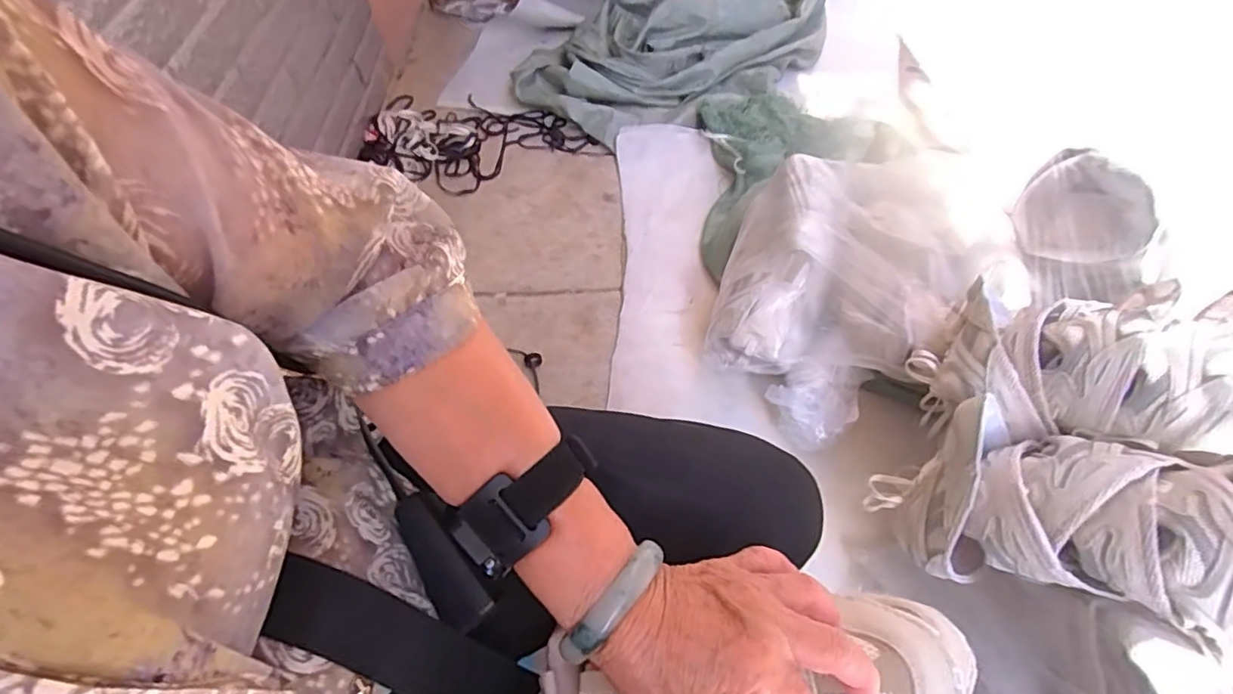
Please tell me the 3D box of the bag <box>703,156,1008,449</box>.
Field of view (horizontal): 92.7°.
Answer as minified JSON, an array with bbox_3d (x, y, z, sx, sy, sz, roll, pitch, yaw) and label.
[{"bbox_3d":[0.315,-0.098,0.882,0.348,0.151,0.401,33,63,24],"label":"bag"}]

